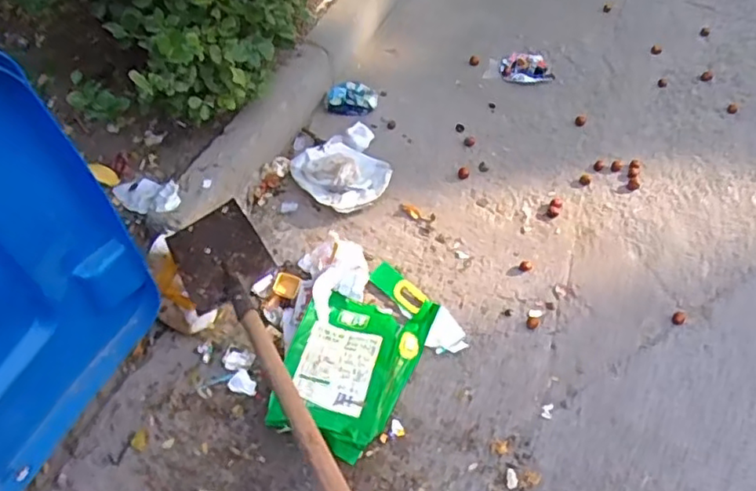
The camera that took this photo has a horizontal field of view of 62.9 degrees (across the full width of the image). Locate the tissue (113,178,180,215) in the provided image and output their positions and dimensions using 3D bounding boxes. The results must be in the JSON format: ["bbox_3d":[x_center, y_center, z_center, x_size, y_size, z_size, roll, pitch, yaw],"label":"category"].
[{"bbox_3d":[-0.583,-0.129,1.589,0.249,0.044,0.100,10,50,37],"label":"tissue"}]

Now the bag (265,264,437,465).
[{"bbox_3d":[-0.053,0.249,1.461,0.269,0.072,0.464,23,57,12],"label":"bag"}]

